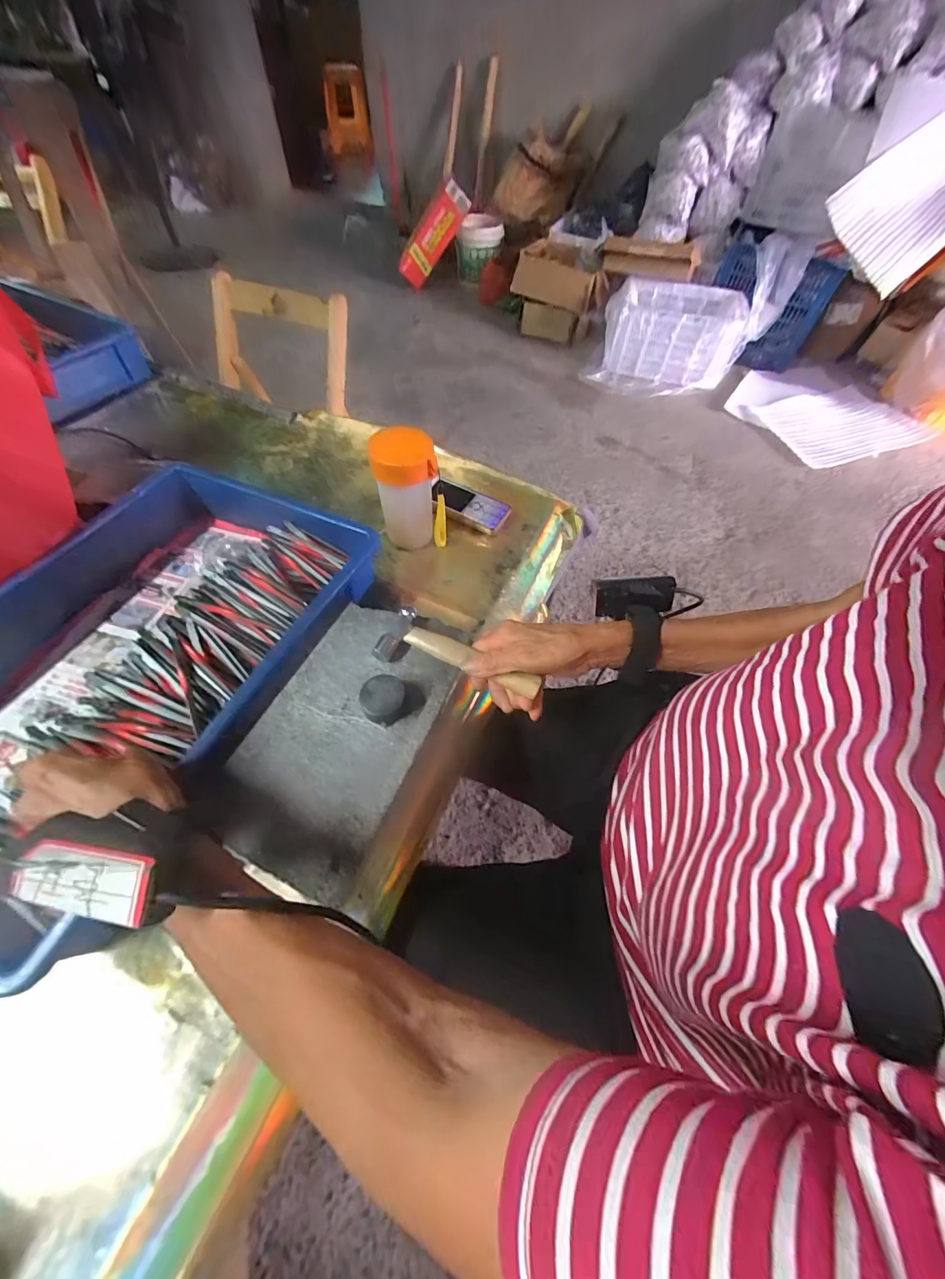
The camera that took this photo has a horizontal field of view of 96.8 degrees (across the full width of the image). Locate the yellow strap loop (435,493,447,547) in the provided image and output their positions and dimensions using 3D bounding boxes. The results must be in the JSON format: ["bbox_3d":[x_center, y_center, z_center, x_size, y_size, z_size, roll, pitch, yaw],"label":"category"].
[{"bbox_3d":[-0.039,-0.145,0.521,0.014,0.072,0.015,3,57,-3],"label":"yellow strap loop"}]

